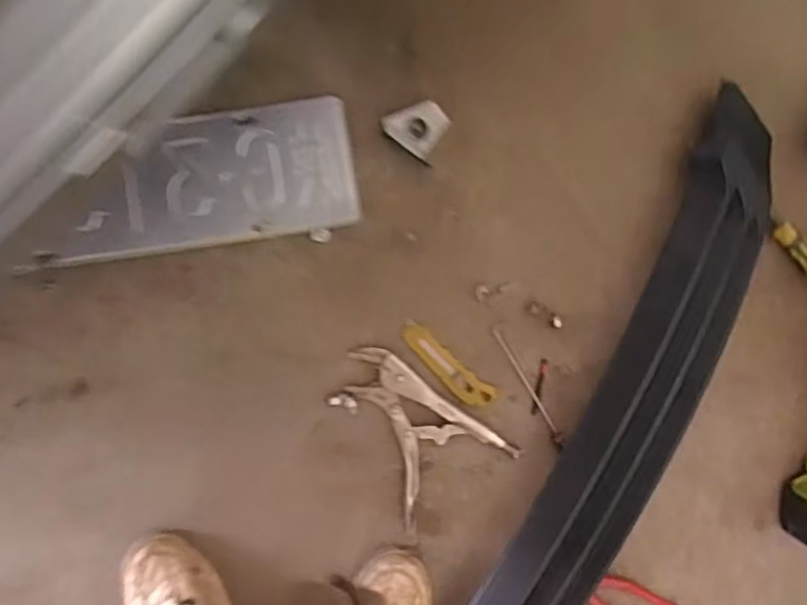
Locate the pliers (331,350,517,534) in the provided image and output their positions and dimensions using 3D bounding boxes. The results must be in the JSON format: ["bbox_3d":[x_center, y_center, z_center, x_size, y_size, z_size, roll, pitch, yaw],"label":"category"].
[{"bbox_3d":[-0.001,0.153,0.771,0.207,0.017,0.145,42,88,-7],"label":"pliers"}]

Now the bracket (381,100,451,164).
[{"bbox_3d":[0.016,-0.193,0.744,0.063,0.019,0.054,34,89,-8],"label":"bracket"}]

